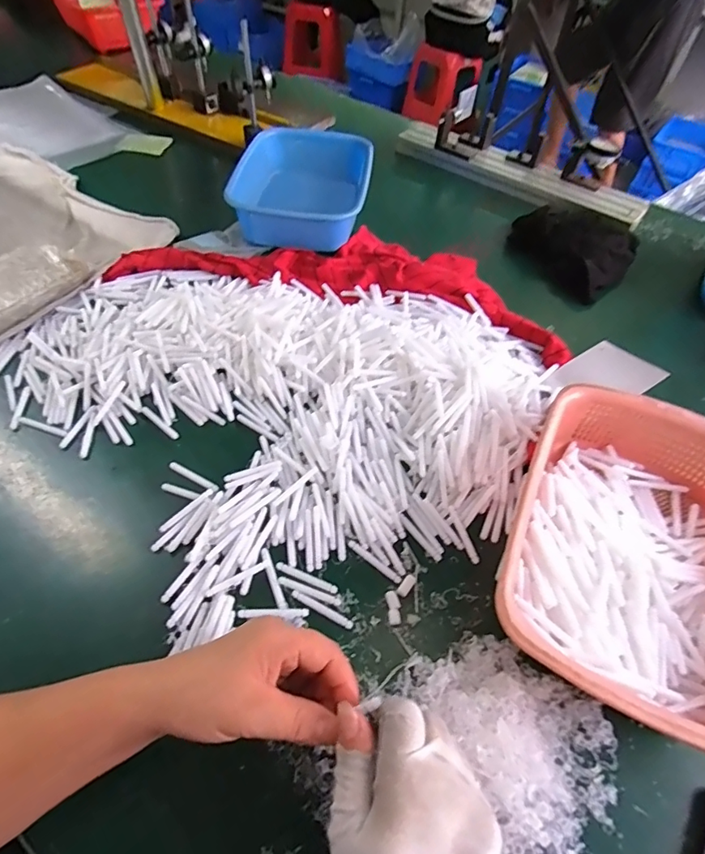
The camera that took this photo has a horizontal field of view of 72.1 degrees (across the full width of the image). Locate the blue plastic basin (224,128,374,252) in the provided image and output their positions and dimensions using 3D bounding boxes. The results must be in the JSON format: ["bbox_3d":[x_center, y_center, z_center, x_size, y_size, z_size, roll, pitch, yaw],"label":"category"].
[{"bbox_3d":[-0.081,-0.393,0.817,0.197,0.097,0.284,10,52,3],"label":"blue plastic basin"}]

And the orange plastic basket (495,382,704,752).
[{"bbox_3d":[0.255,0.108,0.428,0.214,0.070,0.290,24,54,13],"label":"orange plastic basket"}]

